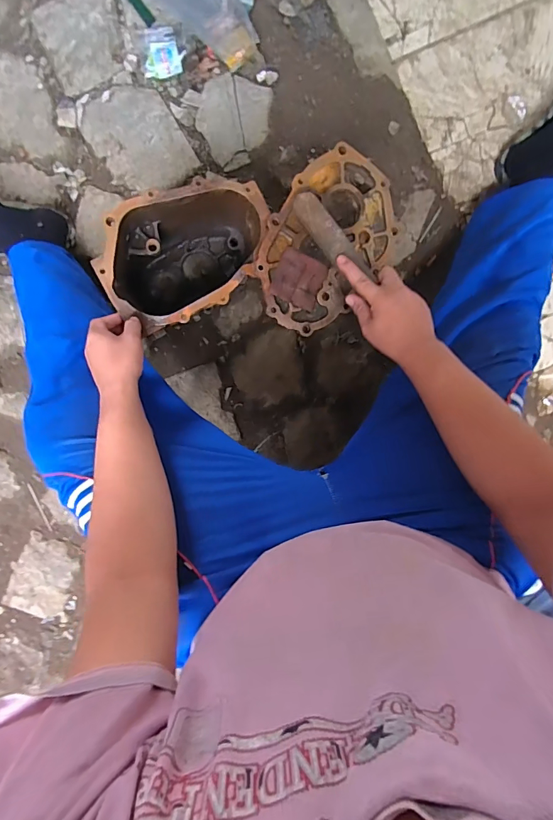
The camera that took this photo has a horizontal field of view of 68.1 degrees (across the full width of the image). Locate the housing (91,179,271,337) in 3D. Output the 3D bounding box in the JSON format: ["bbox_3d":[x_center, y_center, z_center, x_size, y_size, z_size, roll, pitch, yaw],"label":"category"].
[{"bbox_3d":[-0.142,-0.248,0.745,0.267,0.268,0.186,-15,94,1],"label":"housing"}]

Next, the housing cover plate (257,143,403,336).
[{"bbox_3d":[0.076,-0.263,0.654,0.186,0.048,0.268,43,93,-3],"label":"housing cover plate"}]

